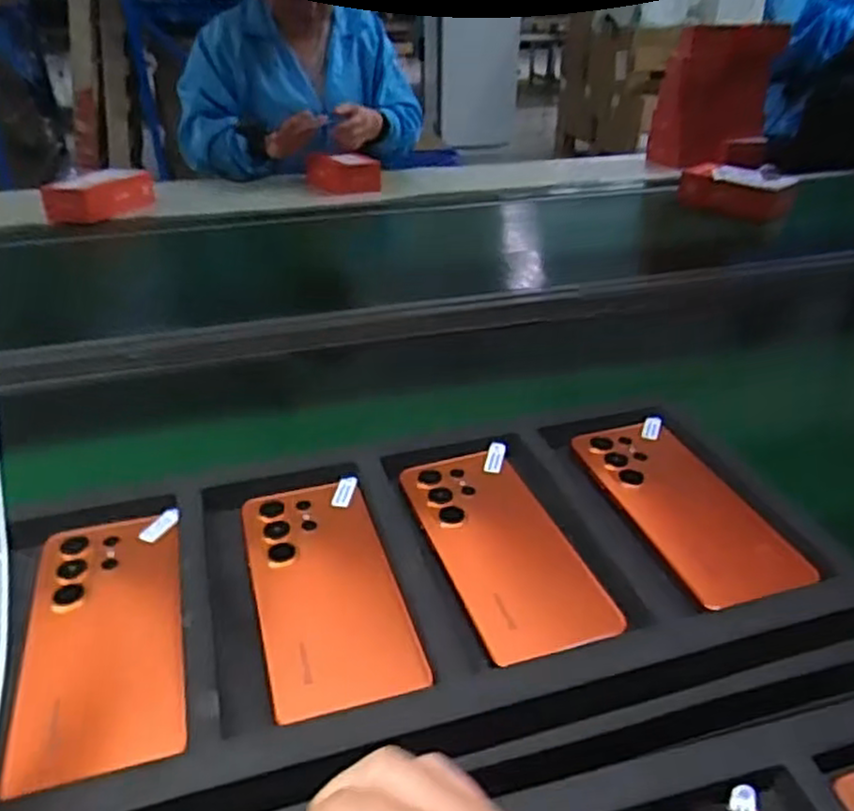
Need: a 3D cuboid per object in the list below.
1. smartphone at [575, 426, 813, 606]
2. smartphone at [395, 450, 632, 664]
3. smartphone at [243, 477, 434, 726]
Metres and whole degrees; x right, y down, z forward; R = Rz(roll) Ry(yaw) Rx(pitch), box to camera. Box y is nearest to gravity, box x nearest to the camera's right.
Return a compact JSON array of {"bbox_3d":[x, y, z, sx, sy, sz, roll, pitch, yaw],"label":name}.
[{"bbox_3d":[0.166,0.061,0.464,0.077,0.007,0.169,-10,33,-15],"label":"smartphone"},{"bbox_3d":[0.045,0.082,0.435,0.075,0.007,0.168,-11,33,-16],"label":"smartphone"},{"bbox_3d":[-0.057,0.099,0.409,0.076,0.006,0.163,-9,33,-15],"label":"smartphone"}]

